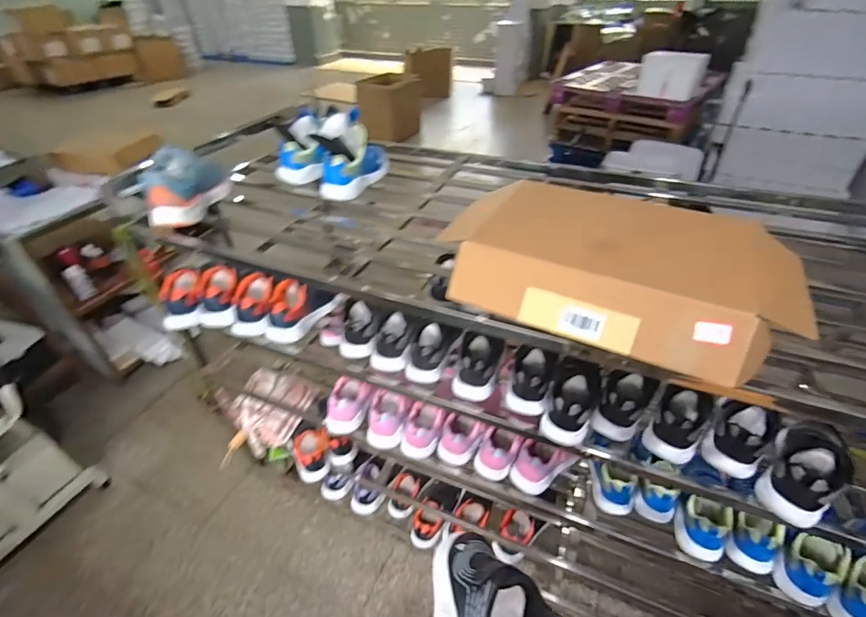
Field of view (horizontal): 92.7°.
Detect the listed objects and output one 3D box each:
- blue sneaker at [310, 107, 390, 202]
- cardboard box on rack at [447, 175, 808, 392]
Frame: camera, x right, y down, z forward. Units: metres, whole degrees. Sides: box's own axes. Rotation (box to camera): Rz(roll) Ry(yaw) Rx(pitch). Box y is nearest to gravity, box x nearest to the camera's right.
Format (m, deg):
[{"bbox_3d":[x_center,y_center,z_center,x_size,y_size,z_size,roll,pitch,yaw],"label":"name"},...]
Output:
[{"bbox_3d":[-0.169,-0.337,0.901,0.086,0.139,0.200,12,40,14],"label":"blue sneaker"},{"bbox_3d":[0.228,-0.065,0.581,0.441,0.103,0.237,20,42,23],"label":"cardboard box on rack"}]

